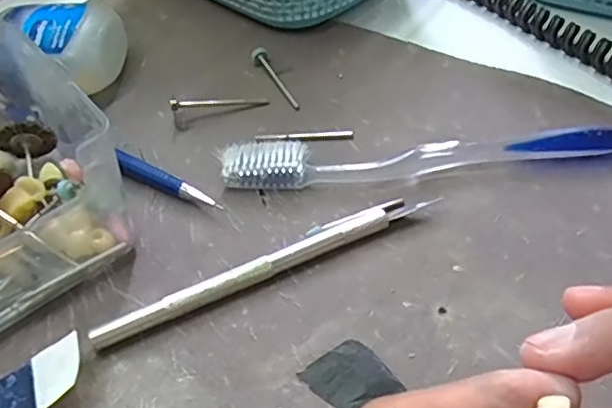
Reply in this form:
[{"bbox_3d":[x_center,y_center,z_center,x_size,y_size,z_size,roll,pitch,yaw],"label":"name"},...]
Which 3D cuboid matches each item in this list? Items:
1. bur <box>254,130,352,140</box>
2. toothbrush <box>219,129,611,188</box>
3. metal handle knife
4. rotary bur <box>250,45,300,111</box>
[{"bbox_3d":[-0.001,-0.031,0.270,0.044,0.004,0.005,-2,48,3],"label":"bur"},{"bbox_3d":[0.058,-0.021,0.250,0.186,0.012,0.019,-4,48,1],"label":"toothbrush"},{"bbox_3d":[-0.011,0.021,0.221,0.136,0.009,0.010,-22,50,-14],"label":"metal handle knife"},{"bbox_3d":[-0.015,-0.064,0.297,0.007,0.007,0.048,-23,51,-15],"label":"rotary bur"}]

